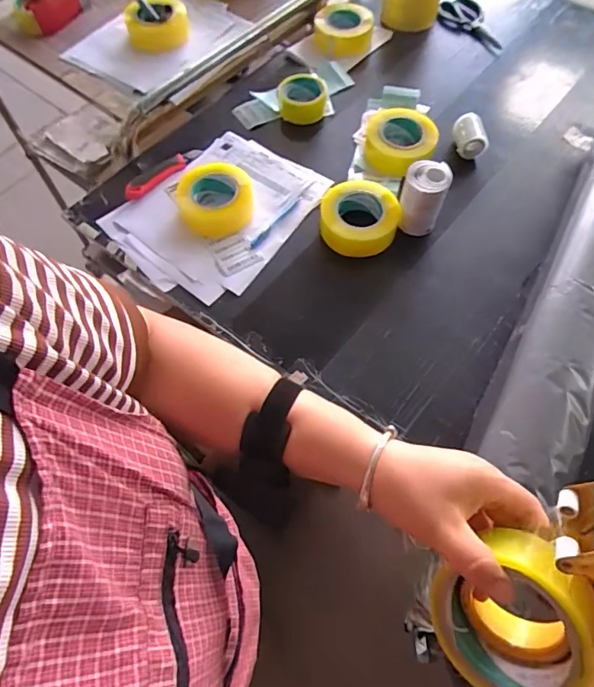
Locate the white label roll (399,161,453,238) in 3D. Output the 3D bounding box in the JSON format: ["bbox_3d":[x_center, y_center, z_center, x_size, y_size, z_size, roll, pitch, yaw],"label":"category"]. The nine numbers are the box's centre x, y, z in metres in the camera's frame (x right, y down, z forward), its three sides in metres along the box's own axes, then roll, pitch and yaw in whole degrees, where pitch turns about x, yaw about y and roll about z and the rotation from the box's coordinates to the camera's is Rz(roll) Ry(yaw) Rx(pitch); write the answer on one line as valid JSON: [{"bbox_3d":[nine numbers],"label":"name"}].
[{"bbox_3d":[0.206,-0.239,0.759,0.067,0.109,0.066,0,63,0],"label":"white label roll"}]

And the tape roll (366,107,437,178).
[{"bbox_3d":[0.195,-0.383,0.860,0.132,0.054,0.143,19,65,9],"label":"tape roll"}]

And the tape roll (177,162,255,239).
[{"bbox_3d":[-0.143,-0.252,0.806,0.131,0.054,0.132,0,63,0],"label":"tape roll"}]

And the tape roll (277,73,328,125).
[{"bbox_3d":[0.011,-0.505,0.936,0.101,0.042,0.104,4,63,2],"label":"tape roll"}]

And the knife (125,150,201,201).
[{"bbox_3d":[-0.252,-0.323,0.861,0.174,0.030,0.043,-40,70,-18],"label":"knife"}]

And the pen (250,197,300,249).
[{"bbox_3d":[-0.037,-0.214,0.803,0.015,0.010,0.135,36,70,16],"label":"pen"}]

